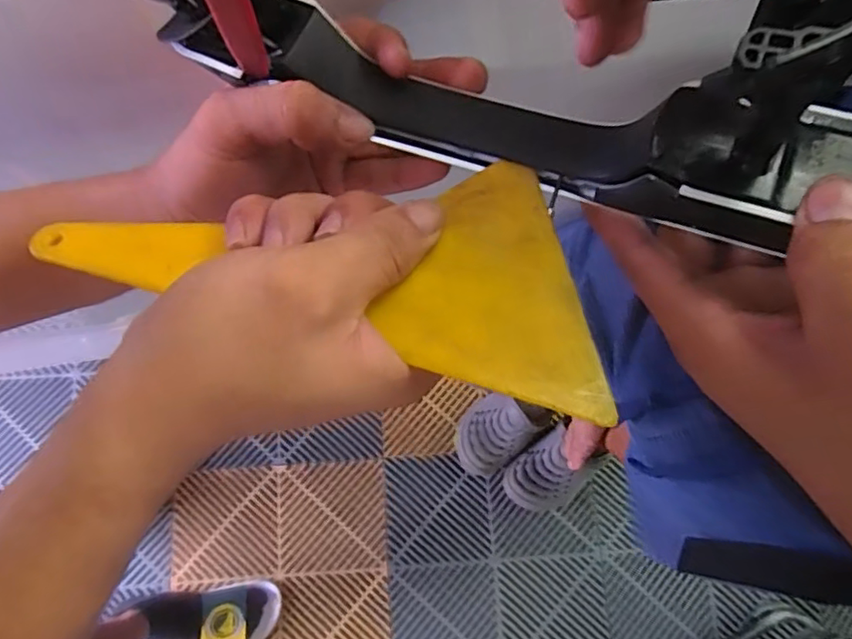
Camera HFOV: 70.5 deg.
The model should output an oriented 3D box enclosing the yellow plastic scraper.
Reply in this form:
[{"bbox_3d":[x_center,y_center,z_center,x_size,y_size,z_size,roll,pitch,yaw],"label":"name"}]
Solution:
[{"bbox_3d":[-0.038,-0.027,0.225,0.212,0.017,0.091,9,72,12],"label":"yellow plastic scraper"}]

